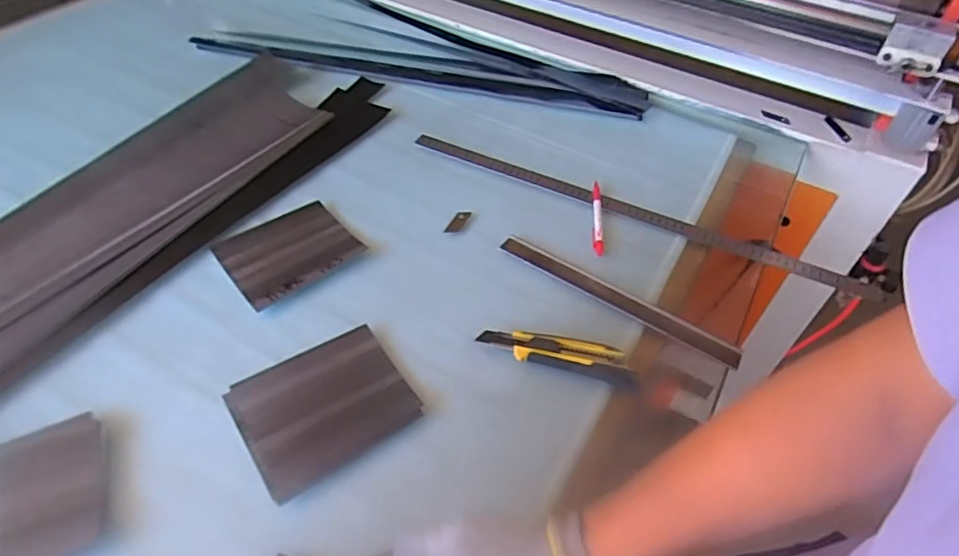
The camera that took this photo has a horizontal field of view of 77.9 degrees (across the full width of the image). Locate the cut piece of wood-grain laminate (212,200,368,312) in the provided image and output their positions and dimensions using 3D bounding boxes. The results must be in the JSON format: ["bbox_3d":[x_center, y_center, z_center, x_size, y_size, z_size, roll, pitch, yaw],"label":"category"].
[{"bbox_3d":[-0.221,-0.033,0.686,0.137,0.007,0.123,-31,54,-26],"label":"cut piece of wood-grain laminate"}]

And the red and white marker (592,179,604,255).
[{"bbox_3d":[0.148,-0.077,0.746,0.013,0.009,0.129,5,47,4],"label":"red and white marker"}]

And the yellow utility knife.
[{"bbox_3d":[0.079,0.075,0.596,0.155,0.018,0.036,13,48,11],"label":"yellow utility knife"}]

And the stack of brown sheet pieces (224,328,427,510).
[{"bbox_3d":[-0.143,0.117,0.553,0.147,0.014,0.125,-30,54,-25],"label":"stack of brown sheet pieces"}]

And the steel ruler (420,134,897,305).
[{"bbox_3d":[0.188,-0.088,0.760,0.600,0.010,0.028,21,55,16],"label":"steel ruler"}]

